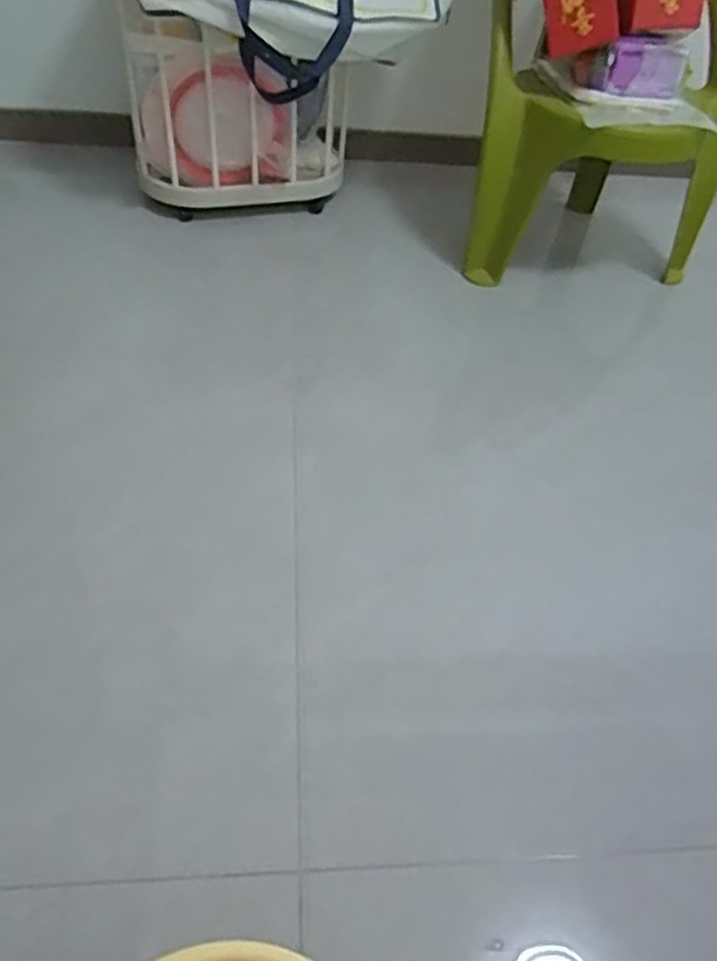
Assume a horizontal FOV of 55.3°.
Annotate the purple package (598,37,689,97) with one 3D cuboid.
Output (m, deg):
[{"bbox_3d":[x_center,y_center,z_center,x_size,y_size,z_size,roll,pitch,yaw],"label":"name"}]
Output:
[{"bbox_3d":[0.475,-0.684,1.133,0.140,0.077,0.032,3,36,-10],"label":"purple package"}]

